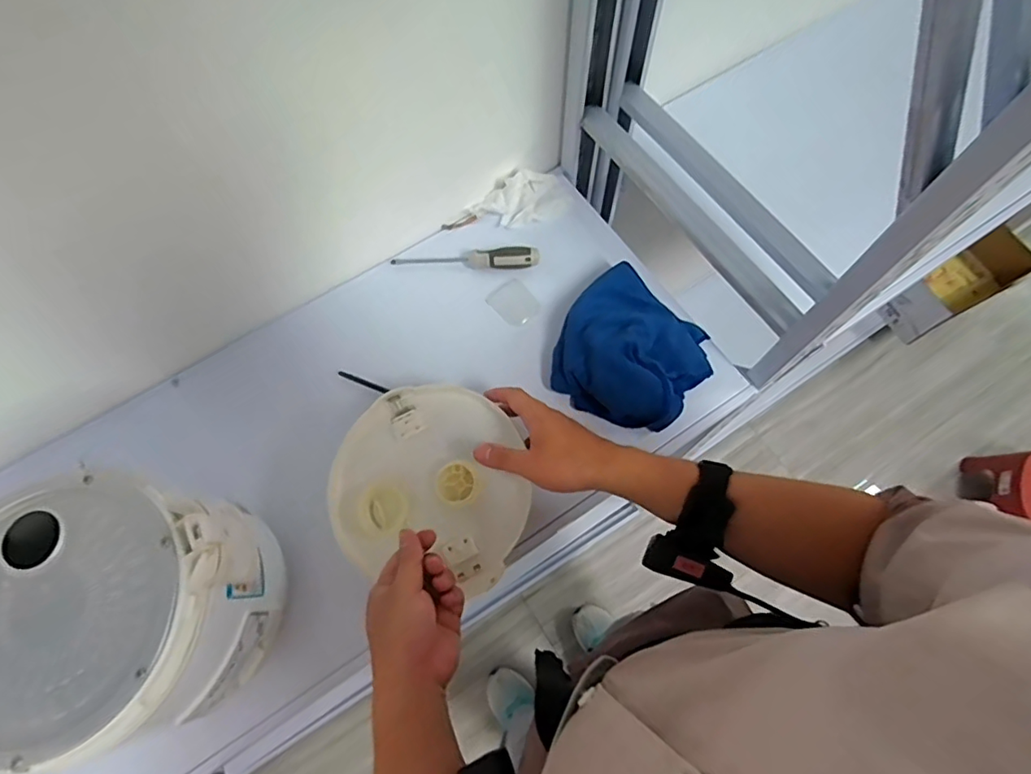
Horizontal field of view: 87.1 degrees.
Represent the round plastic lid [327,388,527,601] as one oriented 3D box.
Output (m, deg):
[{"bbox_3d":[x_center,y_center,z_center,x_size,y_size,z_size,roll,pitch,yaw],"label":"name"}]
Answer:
[{"bbox_3d":[-0.090,0.095,0.559,0.199,0.036,0.195,3,68,2],"label":"round plastic lid"}]

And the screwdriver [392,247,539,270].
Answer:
[{"bbox_3d":[-0.064,-0.162,0.690,0.185,0.034,0.022,1,68,2],"label":"screwdriver"}]

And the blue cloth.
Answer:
[{"bbox_3d":[0.131,-0.045,0.615,0.170,0.061,0.168,38,74,15],"label":"blue cloth"}]

